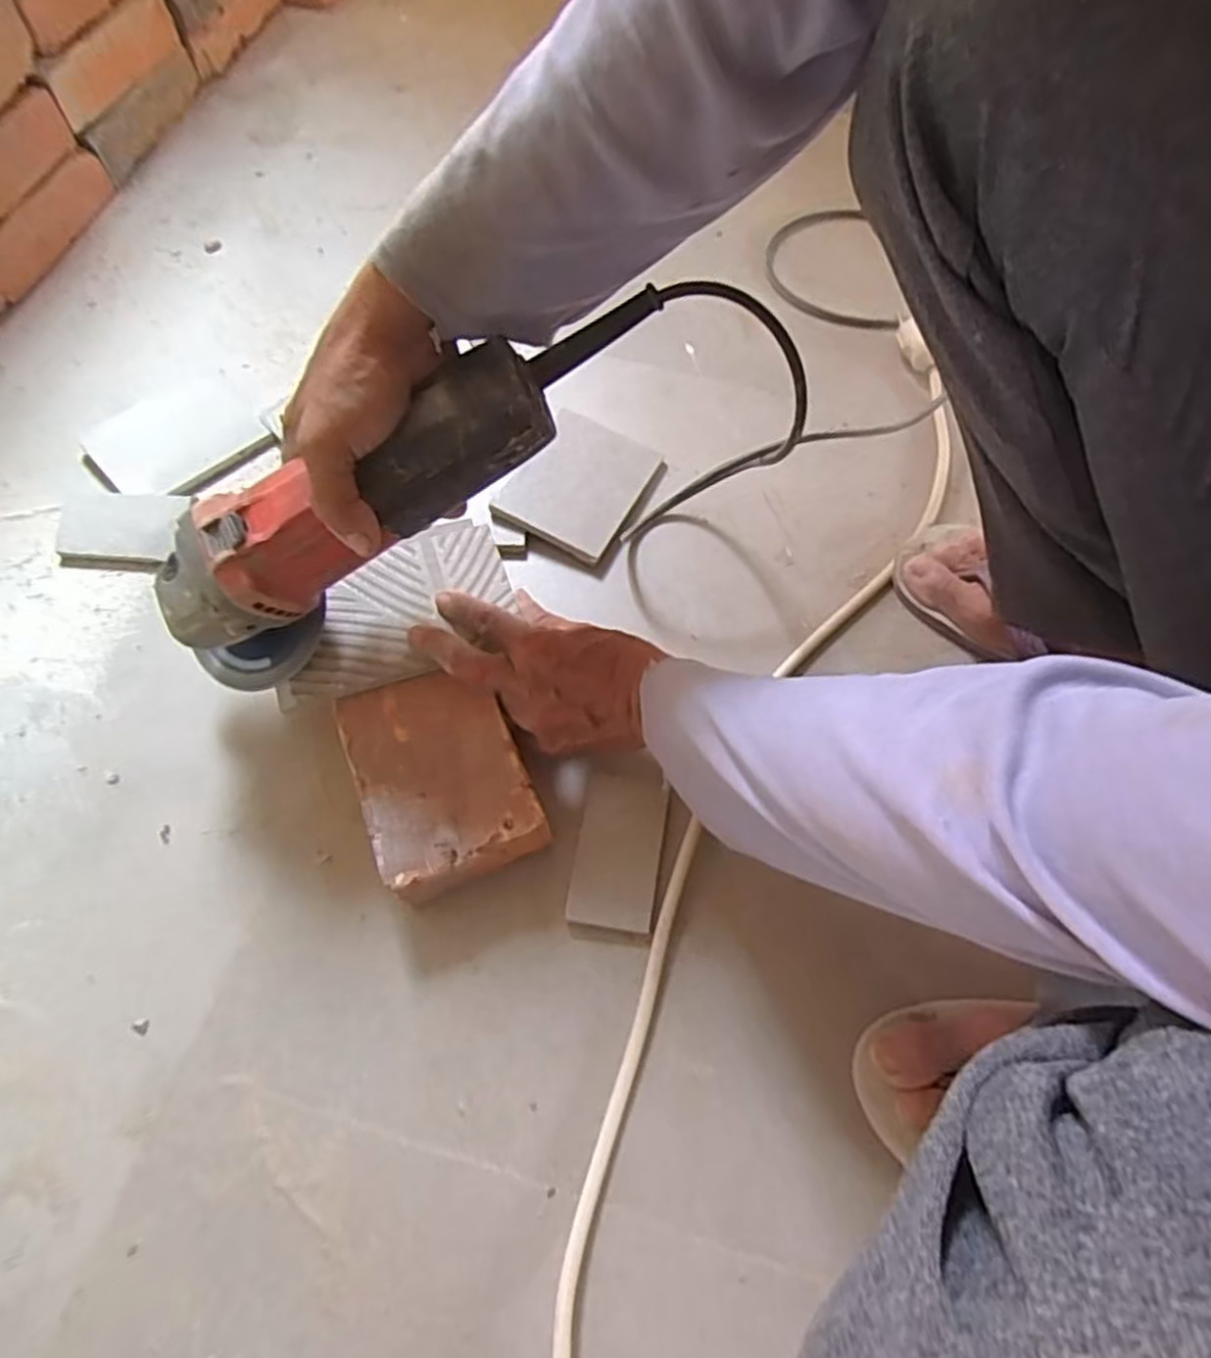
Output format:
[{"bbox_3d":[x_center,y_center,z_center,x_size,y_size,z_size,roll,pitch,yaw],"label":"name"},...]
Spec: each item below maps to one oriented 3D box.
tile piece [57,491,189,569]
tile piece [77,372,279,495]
[{"bbox_3d":[-0.354,-0.109,0.558,0.085,0.006,0.055,1,86,-3],"label":"tile piece"},{"bbox_3d":[-0.338,-0.188,0.601,0.127,0.012,0.109,-37,72,-17],"label":"tile piece"}]

